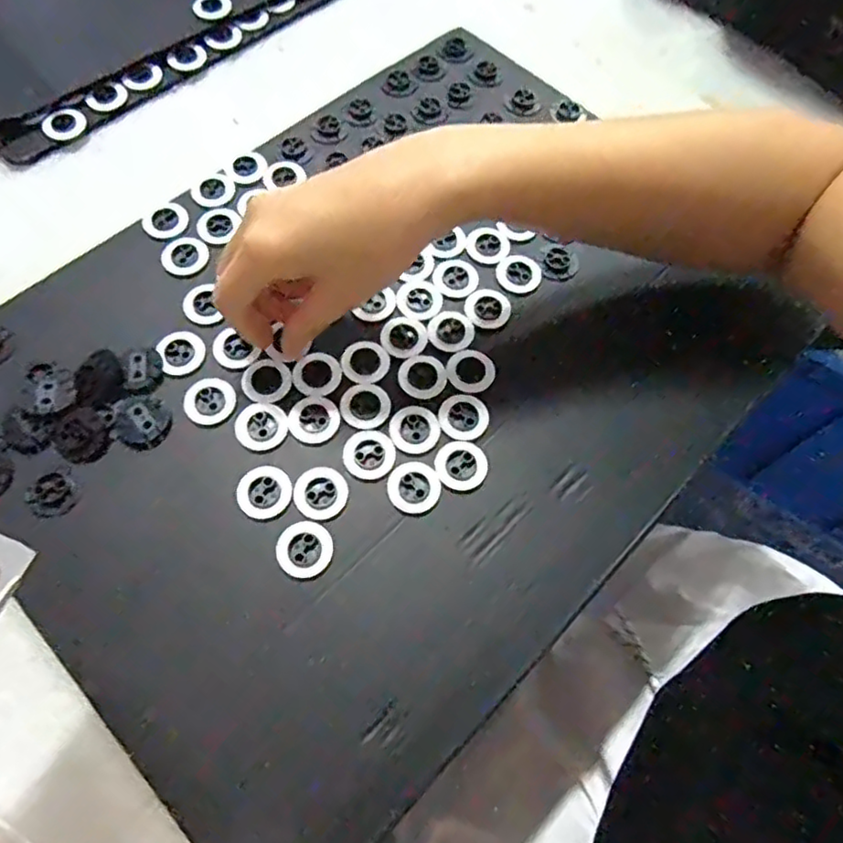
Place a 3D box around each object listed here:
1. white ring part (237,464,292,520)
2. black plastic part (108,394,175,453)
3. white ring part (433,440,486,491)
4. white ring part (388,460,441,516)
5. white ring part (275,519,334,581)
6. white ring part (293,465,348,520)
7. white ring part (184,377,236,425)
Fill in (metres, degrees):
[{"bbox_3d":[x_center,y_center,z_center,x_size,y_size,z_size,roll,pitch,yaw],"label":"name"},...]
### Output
[{"bbox_3d":[-0.084,0.037,0.334,0.028,0.004,0.030,-35,71,-16],"label":"white ring part"},{"bbox_3d":[-0.155,0.000,0.347,0.030,0.004,0.032,1,65,-2],"label":"black plastic part"},{"bbox_3d":[0.022,0.024,0.346,0.028,0.004,0.028,-41,73,-18],"label":"white ring part"},{"bbox_3d":[-0.004,0.035,0.340,0.028,0.004,0.029,-39,72,-17],"label":"white ring part"},{"bbox_3d":[-0.060,0.066,0.323,0.028,0.004,0.029,1,65,-2],"label":"white ring part"},{"bbox_3d":[-0.054,0.037,0.336,0.028,0.004,0.028,1,65,-2],"label":"white ring part"},{"bbox_3d":[-0.120,-0.013,0.354,0.027,0.004,0.028,1,65,-2],"label":"white ring part"}]

